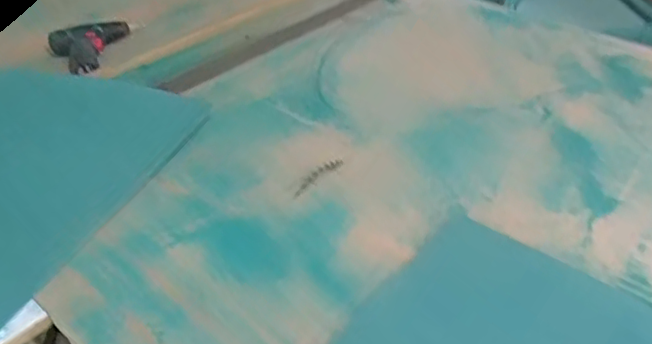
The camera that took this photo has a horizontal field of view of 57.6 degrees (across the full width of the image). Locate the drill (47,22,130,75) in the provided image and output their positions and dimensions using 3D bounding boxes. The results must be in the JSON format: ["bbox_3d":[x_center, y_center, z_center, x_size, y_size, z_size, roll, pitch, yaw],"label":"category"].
[{"bbox_3d":[-0.474,-0.255,1.224,0.163,0.046,0.160,-20,42,-22],"label":"drill"}]

